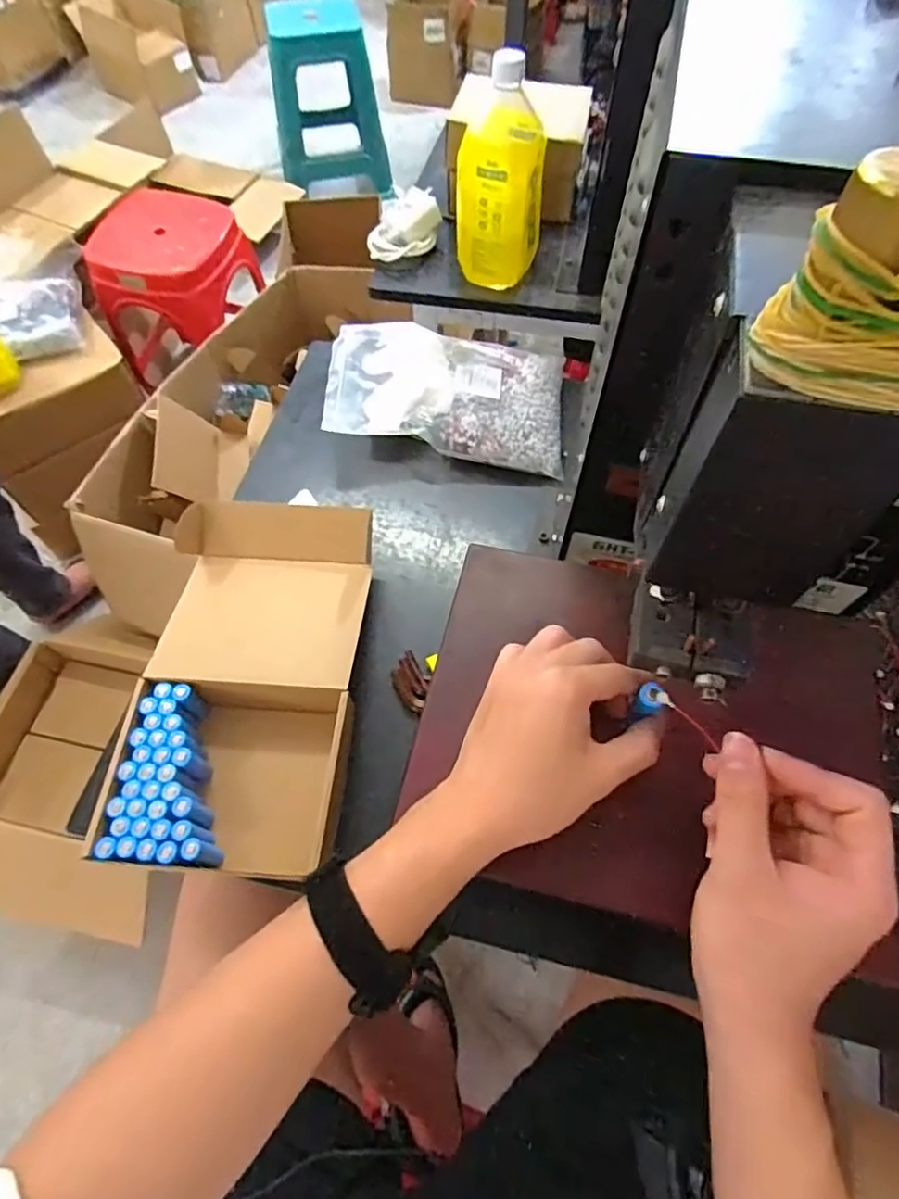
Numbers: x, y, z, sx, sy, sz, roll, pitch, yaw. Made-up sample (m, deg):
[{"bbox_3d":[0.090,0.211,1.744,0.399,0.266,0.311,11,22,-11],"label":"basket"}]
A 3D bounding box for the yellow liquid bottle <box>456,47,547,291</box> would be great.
[{"bbox_3d":[0.055,-0.445,0.649,0.093,0.187,0.088,3,62,1],"label":"yellow liquid bottle"}]

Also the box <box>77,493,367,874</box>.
[{"bbox_3d":[-0.160,0.054,0.504,0.171,0.060,0.310,2,62,1],"label":"box"}]

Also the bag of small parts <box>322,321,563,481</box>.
[{"bbox_3d":[-0.001,-0.218,0.645,0.250,0.051,0.145,10,62,5],"label":"bag of small parts"}]

